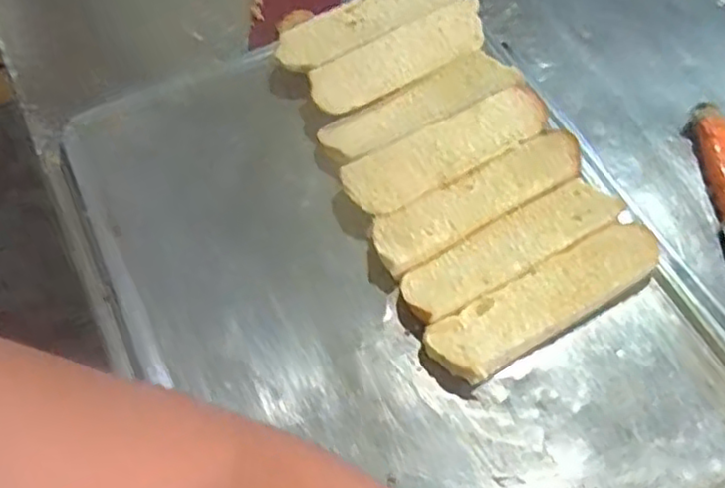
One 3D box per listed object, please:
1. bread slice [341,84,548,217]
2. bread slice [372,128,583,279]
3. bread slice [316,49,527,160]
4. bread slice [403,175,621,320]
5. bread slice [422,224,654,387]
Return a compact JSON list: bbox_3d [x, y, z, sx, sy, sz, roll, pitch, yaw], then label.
[{"bbox_3d":[0.062,-0.064,0.488,0.159,0.033,0.045,-27,64,-13],"label":"bread slice"},{"bbox_3d":[0.079,-0.029,0.469,0.156,0.030,0.040,-27,64,-13],"label":"bread slice"},{"bbox_3d":[0.044,-0.100,0.509,0.153,0.028,0.048,-25,64,-12],"label":"bread slice"},{"bbox_3d":[0.098,0.004,0.455,0.155,0.020,0.041,-28,64,-13],"label":"bread slice"},{"bbox_3d":[0.117,0.036,0.435,0.160,0.021,0.042,-27,64,-13],"label":"bread slice"}]

